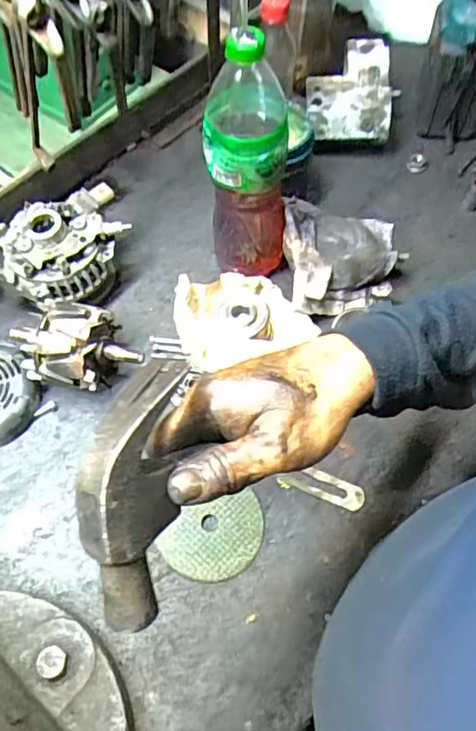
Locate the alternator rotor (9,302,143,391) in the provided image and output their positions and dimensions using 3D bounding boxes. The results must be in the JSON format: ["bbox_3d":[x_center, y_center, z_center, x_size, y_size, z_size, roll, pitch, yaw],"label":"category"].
[{"bbox_3d":[-0.164,-0.016,0.596,0.129,0.081,0.075,4,61,3],"label":"alternator rotor"}]

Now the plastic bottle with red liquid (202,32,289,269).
[{"bbox_3d":[0.011,-0.204,0.625,0.079,0.245,0.106,3,61,2],"label":"plastic bottle with red liquid"}]

